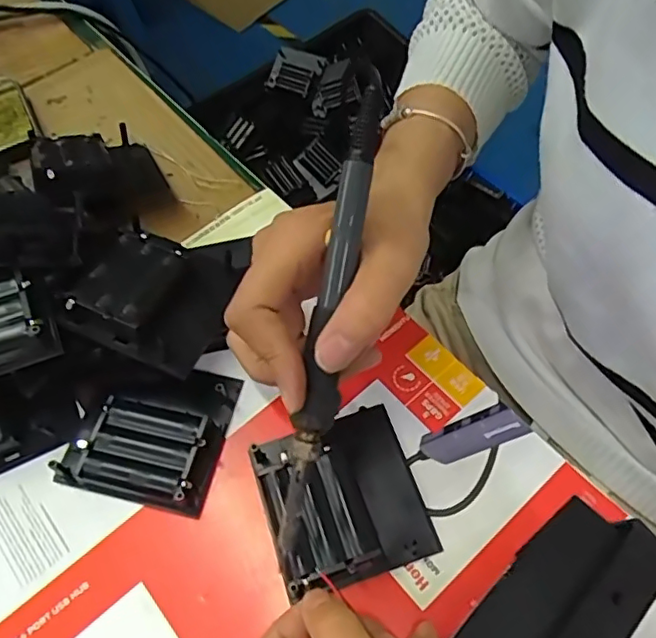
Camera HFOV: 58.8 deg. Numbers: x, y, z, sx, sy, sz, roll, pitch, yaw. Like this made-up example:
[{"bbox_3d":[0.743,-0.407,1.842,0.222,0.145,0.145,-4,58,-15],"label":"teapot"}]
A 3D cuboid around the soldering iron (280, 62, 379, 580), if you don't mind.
[{"bbox_3d":[0.000,0.003,0.246,0.016,0.017,0.208,11,95,8],"label":"soldering iron"}]

